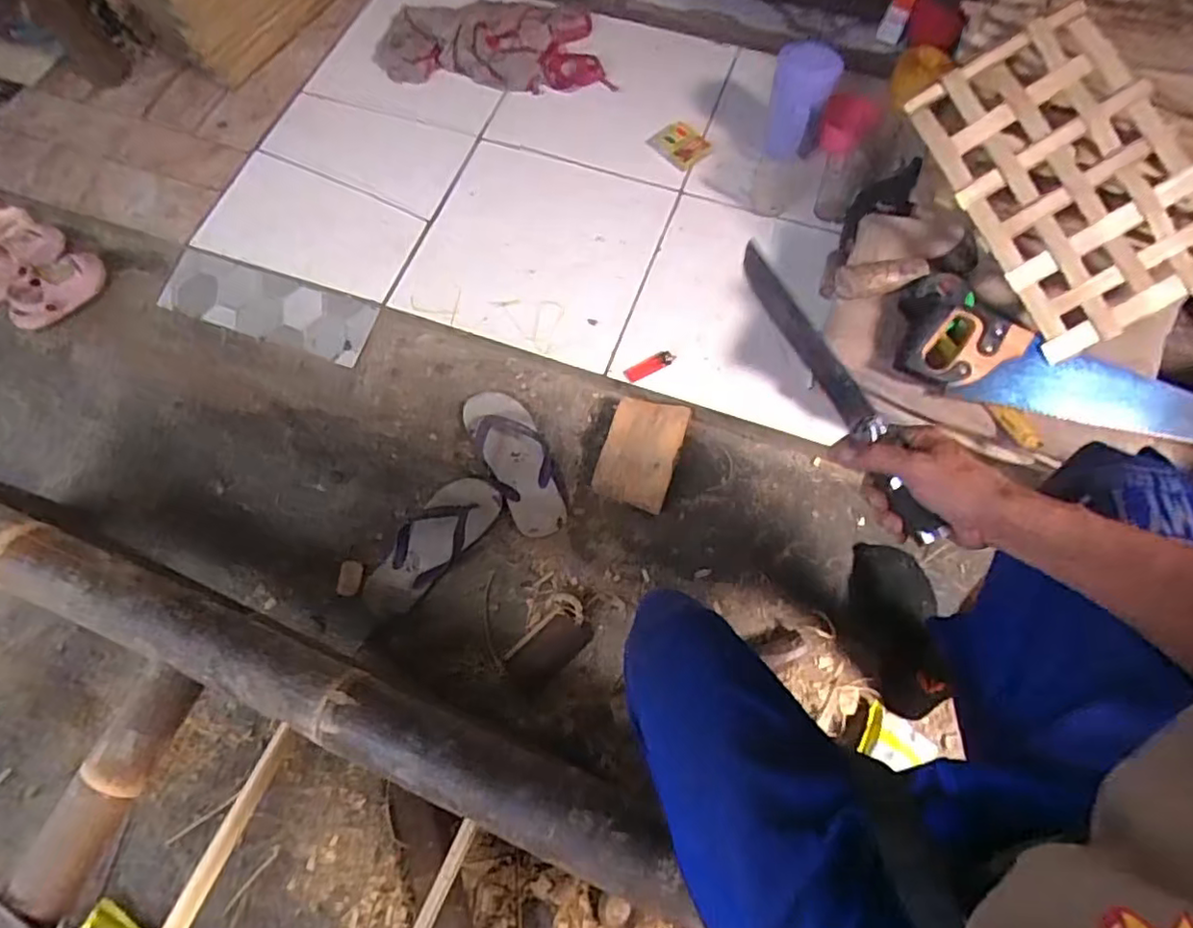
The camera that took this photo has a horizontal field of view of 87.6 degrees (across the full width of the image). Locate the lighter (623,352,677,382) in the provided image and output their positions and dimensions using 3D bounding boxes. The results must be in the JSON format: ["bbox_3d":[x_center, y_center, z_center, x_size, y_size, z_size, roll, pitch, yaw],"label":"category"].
[{"bbox_3d":[0.086,-0.161,1.008,0.086,0.009,0.028,-28,70,-9],"label":"lighter"}]

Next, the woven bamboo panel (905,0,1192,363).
[{"bbox_3d":[0.592,-0.351,0.771,0.233,0.026,0.380,-32,89,8],"label":"woven bamboo panel"}]

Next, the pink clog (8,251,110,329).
[{"bbox_3d":[-0.928,-0.297,1.069,0.168,0.049,0.100,-39,72,-13],"label":"pink clog"}]

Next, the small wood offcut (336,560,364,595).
[{"bbox_3d":[-0.383,0.177,0.968,0.032,0.018,0.054,8,68,5],"label":"small wood offcut"}]

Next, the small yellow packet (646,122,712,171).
[{"bbox_3d":[0.154,-0.593,1.156,0.101,0.011,0.102,-42,83,-13],"label":"small yellow packet"}]

